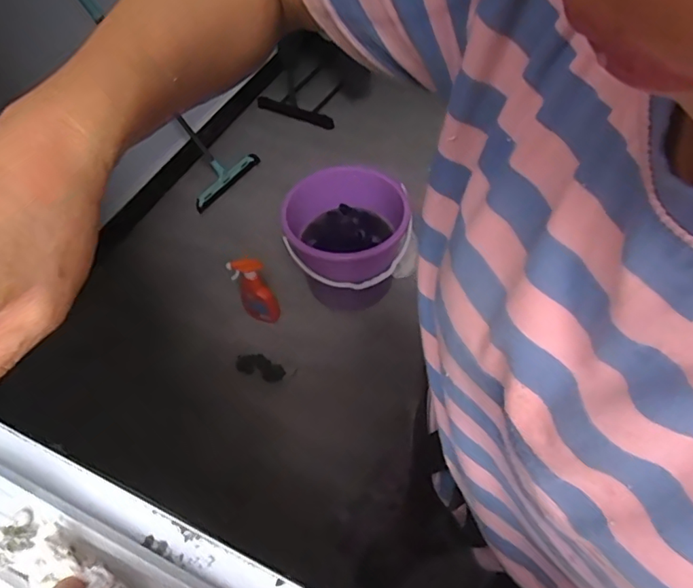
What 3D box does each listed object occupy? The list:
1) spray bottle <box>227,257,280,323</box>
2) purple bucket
[{"bbox_3d":[-0.240,-0.004,1.388,0.092,0.247,0.082,-26,57,-16],"label":"spray bottle"},{"bbox_3d":[0.008,-0.132,1.426,0.319,0.328,0.297,-1,54,1],"label":"purple bucket"}]

